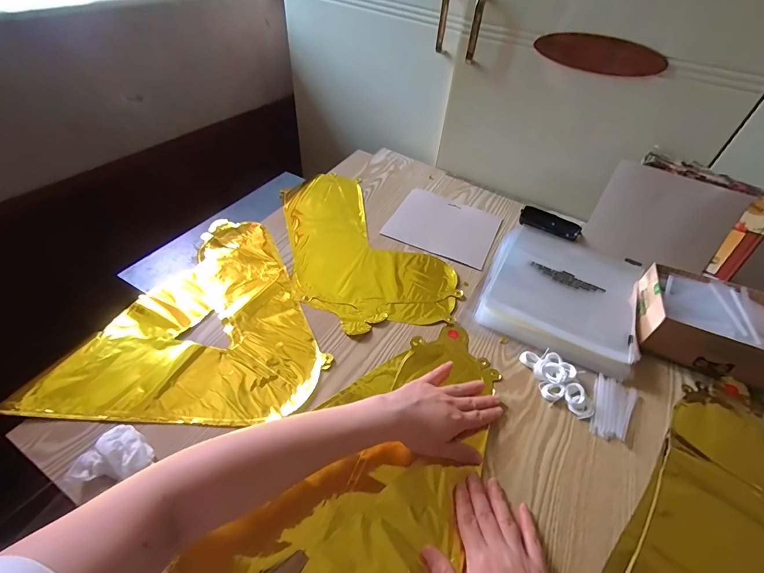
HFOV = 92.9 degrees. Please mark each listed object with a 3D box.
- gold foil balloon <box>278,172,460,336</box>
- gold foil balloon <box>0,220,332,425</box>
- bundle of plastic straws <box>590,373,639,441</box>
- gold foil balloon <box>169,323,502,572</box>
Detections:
[{"bbox_3d":[-0.050,-0.085,0.641,0.232,0.006,0.409,-15,50,-17],"label":"gold foil balloon"},{"bbox_3d":[-0.236,0.018,0.520,0.315,0.017,0.349,3,47,-1],"label":"gold foil balloon"},{"bbox_3d":[0.287,0.151,0.450,0.049,0.005,0.085,26,51,19],"label":"bundle of plastic straws"},{"bbox_3d":[0.010,0.206,0.386,0.222,0.015,0.407,28,51,20],"label":"gold foil balloon"}]

